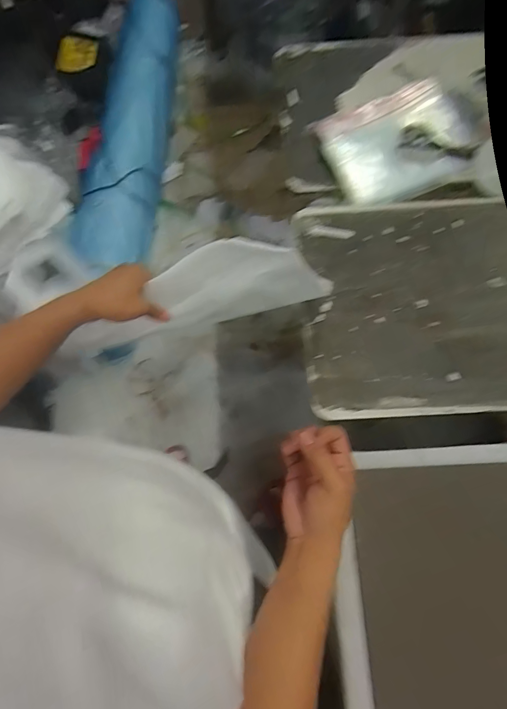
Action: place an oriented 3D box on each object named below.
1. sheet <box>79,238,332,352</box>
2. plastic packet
[{"bbox_3d":[-0.081,-0.080,0.537,0.350,0.146,0.041,-16,72,9],"label":"sheet"},{"bbox_3d":[0.290,-0.417,0.751,0.286,0.034,0.231,-22,72,-5],"label":"plastic packet"}]

